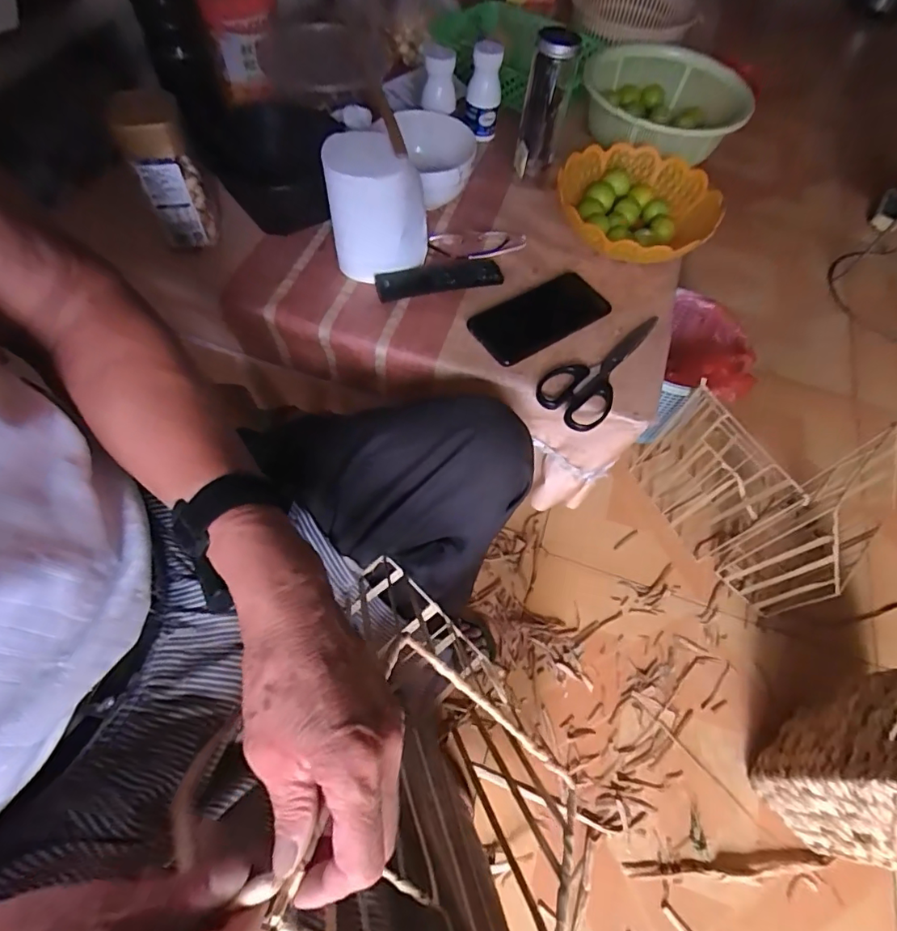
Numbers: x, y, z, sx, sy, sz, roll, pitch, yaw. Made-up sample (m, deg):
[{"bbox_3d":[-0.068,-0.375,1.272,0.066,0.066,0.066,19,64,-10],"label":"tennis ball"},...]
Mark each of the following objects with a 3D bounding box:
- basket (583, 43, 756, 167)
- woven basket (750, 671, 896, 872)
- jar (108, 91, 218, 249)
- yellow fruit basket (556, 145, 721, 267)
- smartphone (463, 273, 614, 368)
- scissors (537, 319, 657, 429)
[{"bbox_3d":[0.312,-0.530,0.745,0.231,0.059,0.274,16,62,4],"label":"basket"},{"bbox_3d":[0.563,0.377,0.650,0.220,0.290,0.121,-33,69,-20],"label":"woven basket"},{"bbox_3d":[-0.300,-0.313,0.542,0.063,0.139,0.059,2,62,-4],"label":"jar"},{"bbox_3d":[0.250,-0.344,0.657,0.192,0.058,0.216,37,65,14],"label":"yellow fruit basket"},{"bbox_3d":[0.103,-0.170,0.576,0.160,0.007,0.076,-30,68,-19],"label":"smartphone"},{"bbox_3d":[0.173,-0.115,0.557,0.074,0.009,0.192,38,66,15],"label":"scissors"}]

